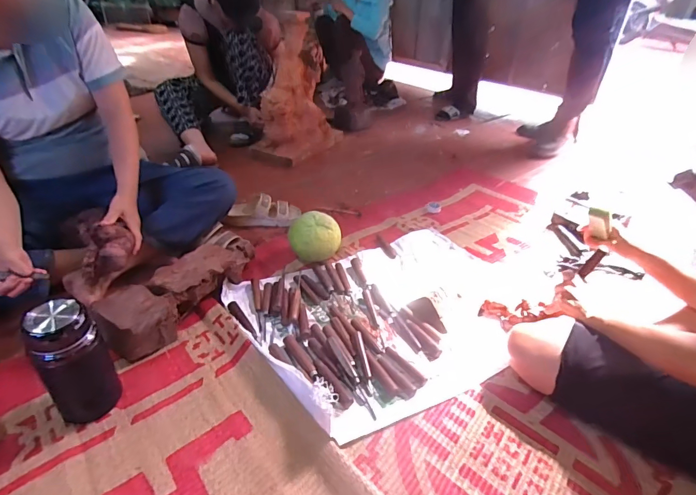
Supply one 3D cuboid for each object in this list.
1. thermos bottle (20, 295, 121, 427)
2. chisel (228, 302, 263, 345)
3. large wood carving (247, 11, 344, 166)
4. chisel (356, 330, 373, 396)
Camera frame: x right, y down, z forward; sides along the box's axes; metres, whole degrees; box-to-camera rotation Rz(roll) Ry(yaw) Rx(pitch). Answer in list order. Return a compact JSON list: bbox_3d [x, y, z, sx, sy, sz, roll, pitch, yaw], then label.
[{"bbox_3d":[-0.451,0.192,0.670,0.075,0.218,0.079,4,36,1],"label":"thermos bottle"},{"bbox_3d":[-0.227,0.164,0.896,0.024,0.015,0.140,-21,43,-30],"label":"chisel"},{"bbox_3d":[-0.206,-0.615,1.597,0.238,0.483,0.368,18,38,18],"label":"large wood carving"},{"bbox_3d":[0.032,0.228,0.818,0.017,0.015,0.148,-3,37,-9],"label":"chisel"}]

